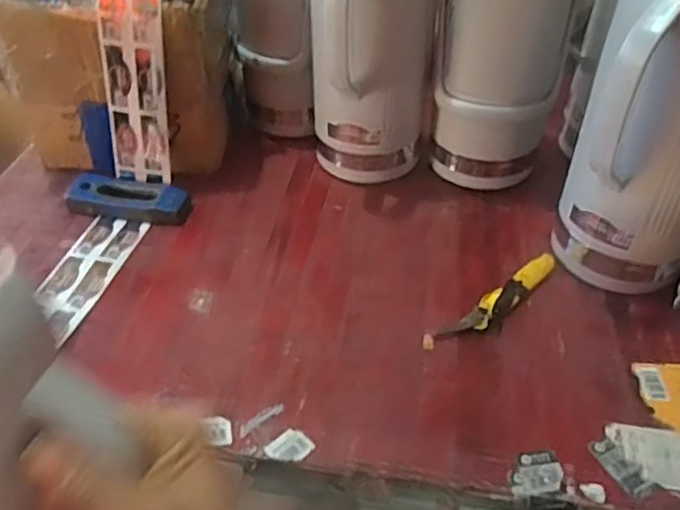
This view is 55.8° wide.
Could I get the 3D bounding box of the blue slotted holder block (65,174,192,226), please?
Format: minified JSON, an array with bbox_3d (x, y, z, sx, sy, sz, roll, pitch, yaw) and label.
[{"bbox_3d":[-0.244,-0.064,0.748,0.146,0.025,0.046,10,43,11],"label":"blue slotted holder block"}]

